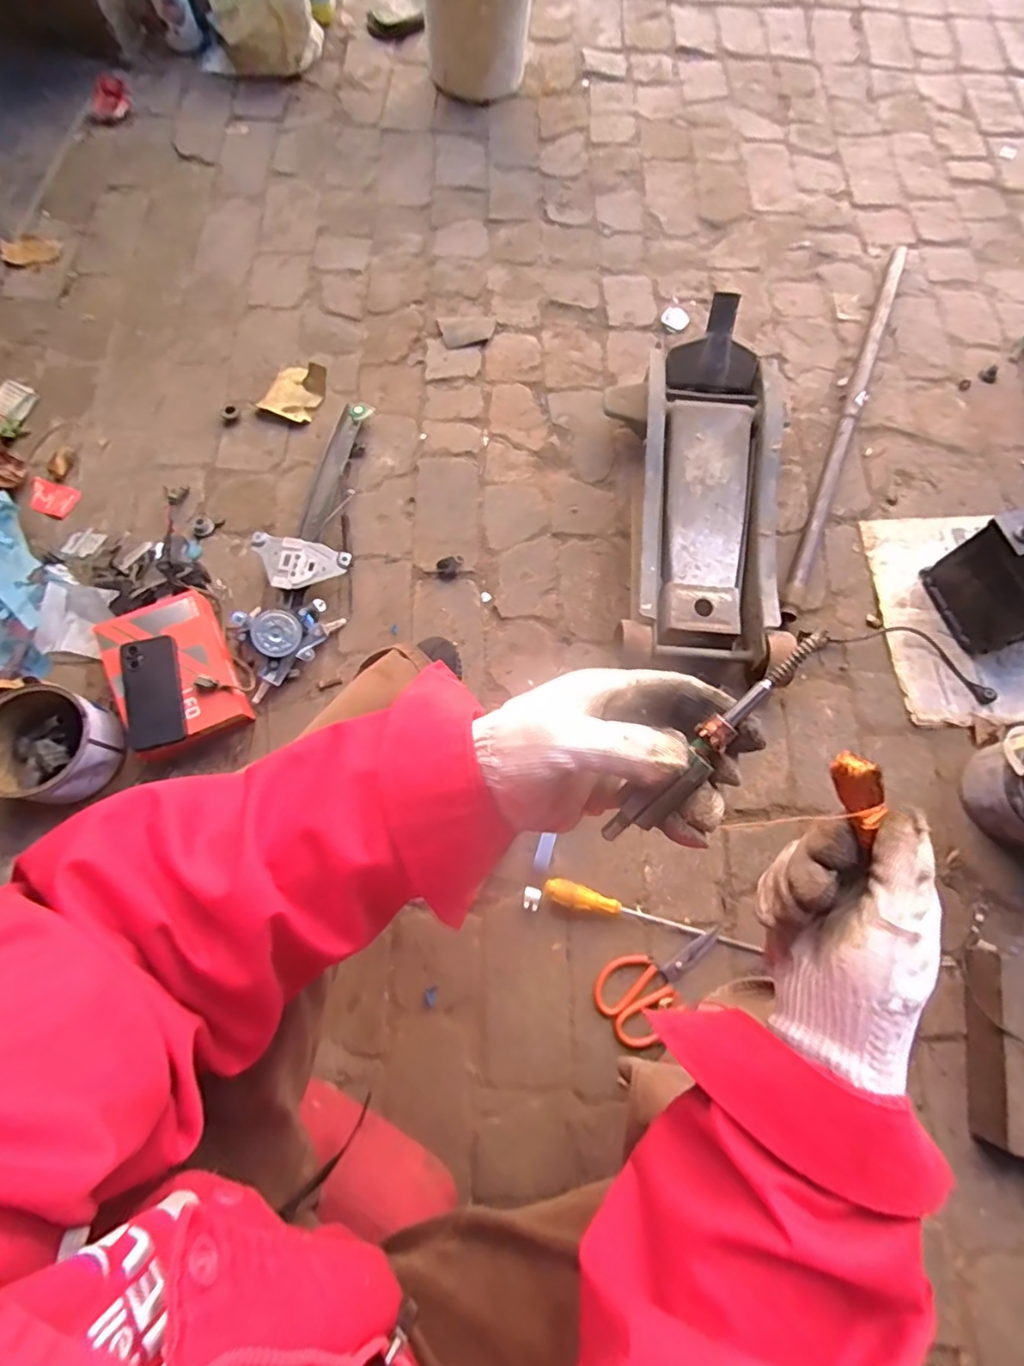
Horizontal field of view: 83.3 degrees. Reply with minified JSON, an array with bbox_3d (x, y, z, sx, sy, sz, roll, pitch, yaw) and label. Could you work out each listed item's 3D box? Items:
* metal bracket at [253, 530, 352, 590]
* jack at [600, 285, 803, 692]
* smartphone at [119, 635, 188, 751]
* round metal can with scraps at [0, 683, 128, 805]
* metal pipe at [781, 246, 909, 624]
[{"bbox_3d":[-0.344,-0.190,0.918,0.161,0.029,0.083,12,78,-3],"label":"metal bracket"},{"bbox_3d":[0.299,-0.292,0.919,0.255,0.186,0.563,1,73,-1],"label":"jack"},{"bbox_3d":[-0.510,0.013,0.816,0.080,0.014,0.156,-15,79,-11],"label":"smartphone"},{"bbox_3d":[-0.640,0.084,0.790,0.171,0.082,0.153,9,73,1],"label":"round metal can with scraps"},{"bbox_3d":[0.626,-0.497,1.062,0.030,0.028,0.899,22,74,8],"label":"metal pipe"}]

